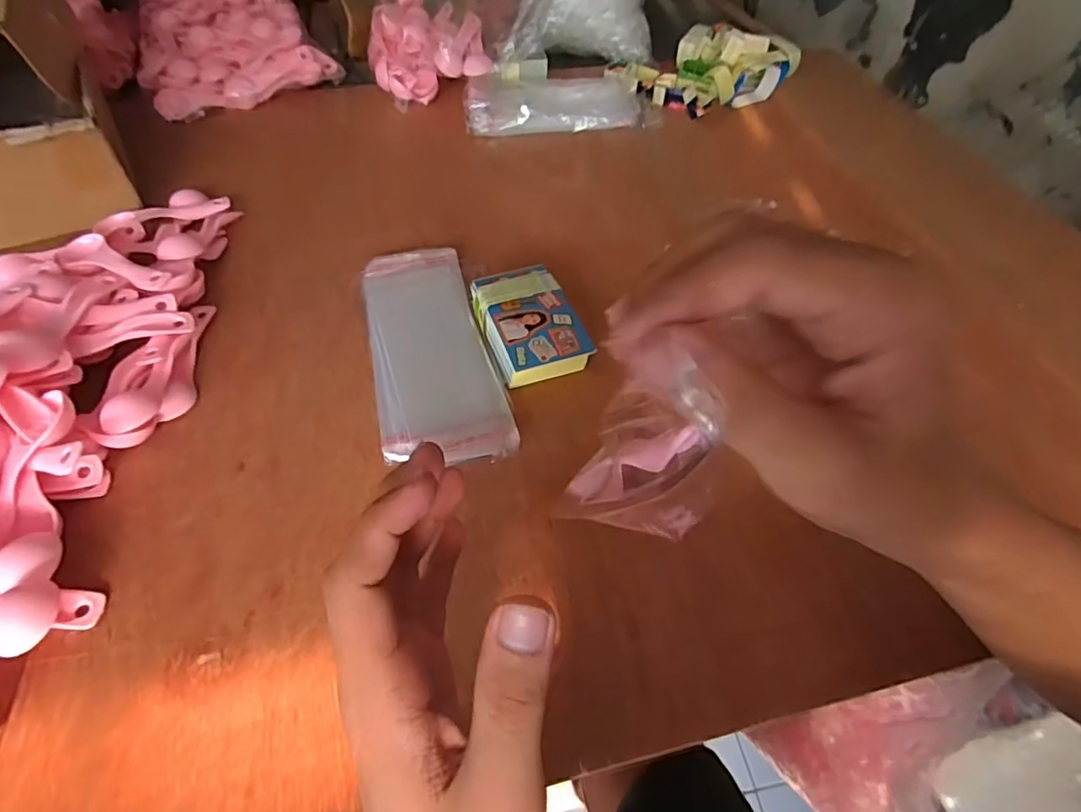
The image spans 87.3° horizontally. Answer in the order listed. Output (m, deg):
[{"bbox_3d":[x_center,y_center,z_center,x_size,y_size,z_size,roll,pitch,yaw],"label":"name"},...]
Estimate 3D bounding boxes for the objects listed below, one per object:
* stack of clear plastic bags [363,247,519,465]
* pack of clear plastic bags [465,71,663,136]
[{"bbox_3d":[-0.084,-0.046,0.431,0.087,0.008,0.222,-12,52,-10],"label":"stack of clear plastic bags"},{"bbox_3d":[0.021,-0.371,0.676,0.222,0.025,0.130,-8,52,-8],"label":"pack of clear plastic bags"}]

